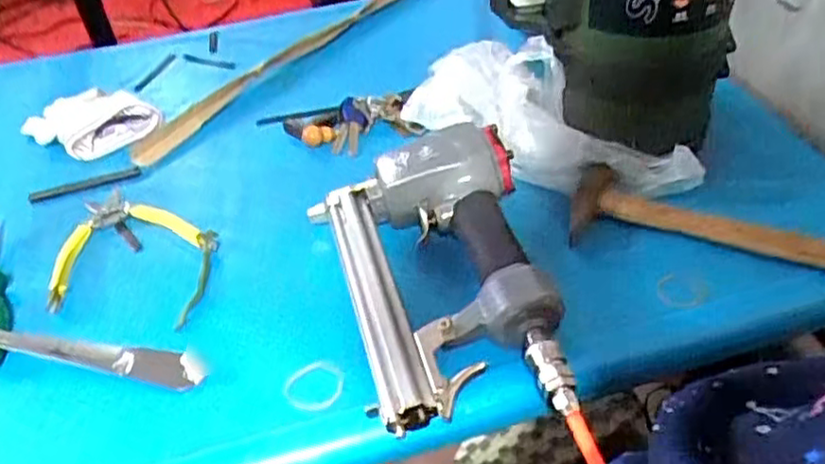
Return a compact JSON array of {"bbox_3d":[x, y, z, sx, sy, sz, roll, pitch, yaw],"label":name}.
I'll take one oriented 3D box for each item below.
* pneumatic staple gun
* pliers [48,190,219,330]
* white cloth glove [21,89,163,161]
[{"bbox_3d":[0.016,0.028,0.507,0.153,0.074,0.251,-6,45,-6],"label":"pneumatic staple gun"},{"bbox_3d":[-0.222,0.017,0.560,0.122,0.008,0.139,-1,45,-1],"label":"pliers"},{"bbox_3d":[-0.318,-0.111,0.683,0.106,0.025,0.093,31,50,29],"label":"white cloth glove"}]

